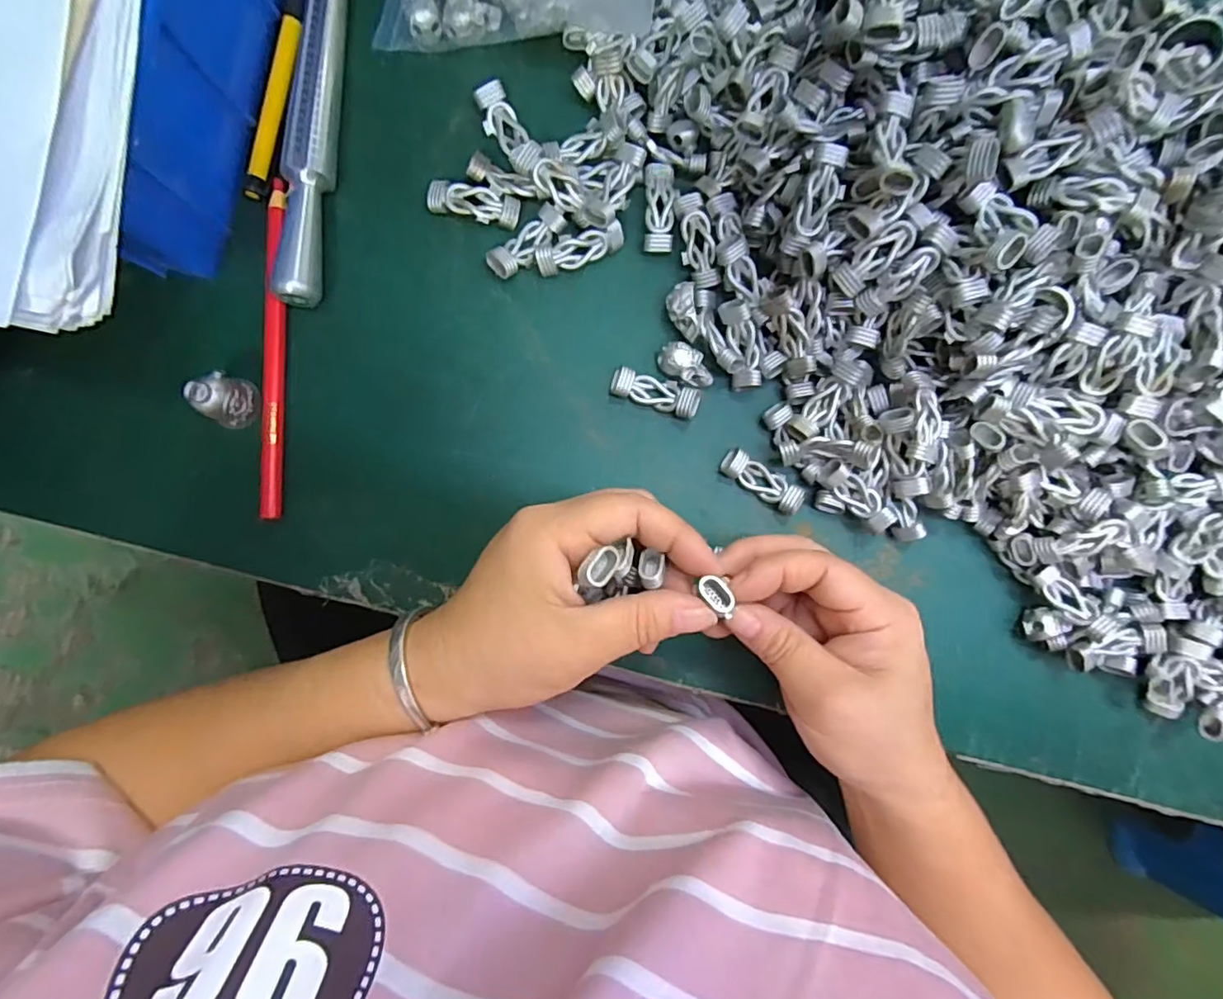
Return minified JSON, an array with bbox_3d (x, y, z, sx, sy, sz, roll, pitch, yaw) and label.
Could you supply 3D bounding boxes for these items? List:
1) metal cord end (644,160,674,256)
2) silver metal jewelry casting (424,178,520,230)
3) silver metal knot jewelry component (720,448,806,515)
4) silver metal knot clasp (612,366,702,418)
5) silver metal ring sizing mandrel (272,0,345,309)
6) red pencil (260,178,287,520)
[{"bbox_3d":[0.025,-0.150,0.295,0.015,0.007,0.044,2,89,-3],"label":"metal cord end"},{"bbox_3d":[-0.070,-0.150,0.290,0.046,0.008,0.016,11,89,-3],"label":"silver metal jewelry casting"},{"bbox_3d":[0.078,-0.010,0.297,0.045,0.013,0.015,34,88,-2],"label":"silver metal knot jewelry component"},{"bbox_3d":[0.023,-0.056,0.296,0.045,0.011,0.016,19,88,-3],"label":"silver metal knot clasp"},{"bbox_3d":[-0.143,-0.211,0.282,0.018,0.021,0.232,5,89,-3],"label":"silver metal ring sizing mandrel"},{"bbox_3d":[-0.168,-0.074,0.286,0.005,0.010,0.165,3,91,40],"label":"red pencil"}]

